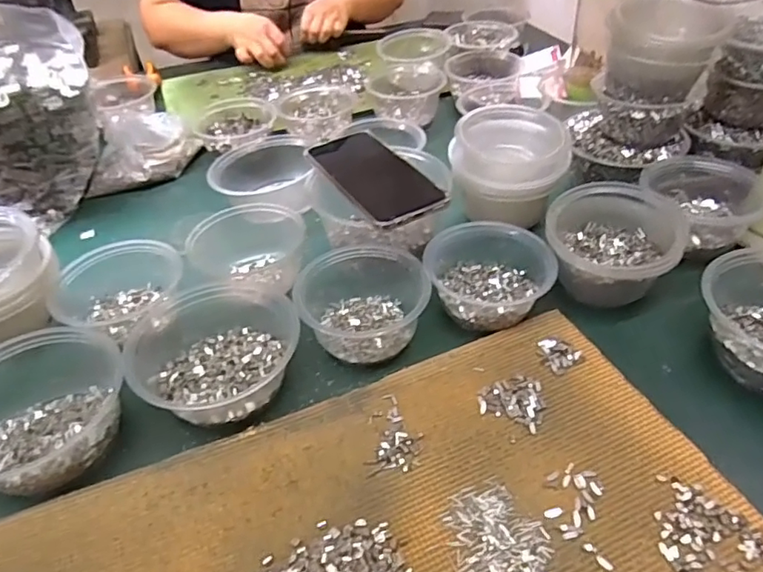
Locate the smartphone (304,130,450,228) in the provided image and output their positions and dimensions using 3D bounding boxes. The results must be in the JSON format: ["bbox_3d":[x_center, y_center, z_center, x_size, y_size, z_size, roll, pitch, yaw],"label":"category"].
[{"bbox_3d":[-0.009,-0.111,0.551,0.080,0.010,0.161,-23,46,-21],"label":"smartphone"}]

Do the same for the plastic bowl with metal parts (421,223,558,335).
[{"bbox_3d":[0.100,-0.013,0.518,0.115,0.056,0.103,9,43,15],"label":"plastic bowl with metal parts"}]

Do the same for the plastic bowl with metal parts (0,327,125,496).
[{"bbox_3d":[-0.268,0.094,0.433,0.129,0.062,0.123,-3,41,2],"label":"plastic bowl with metal parts"}]

